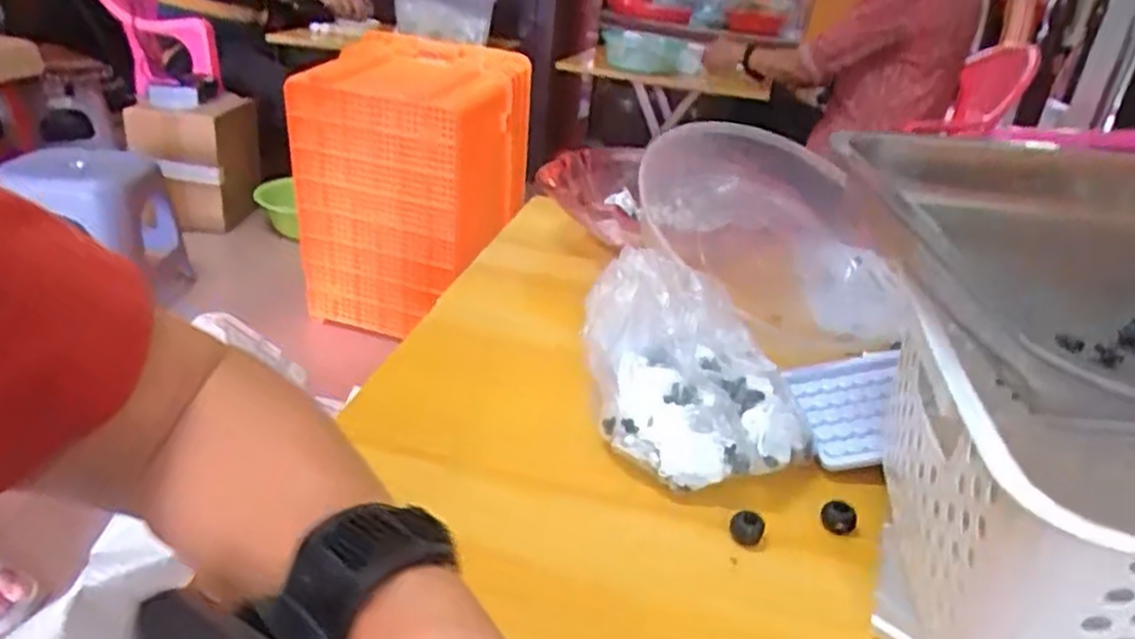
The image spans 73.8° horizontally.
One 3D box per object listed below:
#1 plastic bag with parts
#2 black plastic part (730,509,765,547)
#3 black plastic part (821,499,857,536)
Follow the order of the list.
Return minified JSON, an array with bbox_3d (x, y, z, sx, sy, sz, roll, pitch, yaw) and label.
[{"bbox_3d":[0.066,0.019,0.476,0.110,0.063,0.189,-1,28,-15],"label":"plastic bag with parts"},{"bbox_3d":[0.092,0.105,0.386,0.016,0.013,0.012,19,29,23],"label":"black plastic part"},{"bbox_3d":[0.144,0.105,0.402,0.018,0.012,0.015,17,29,21],"label":"black plastic part"}]

